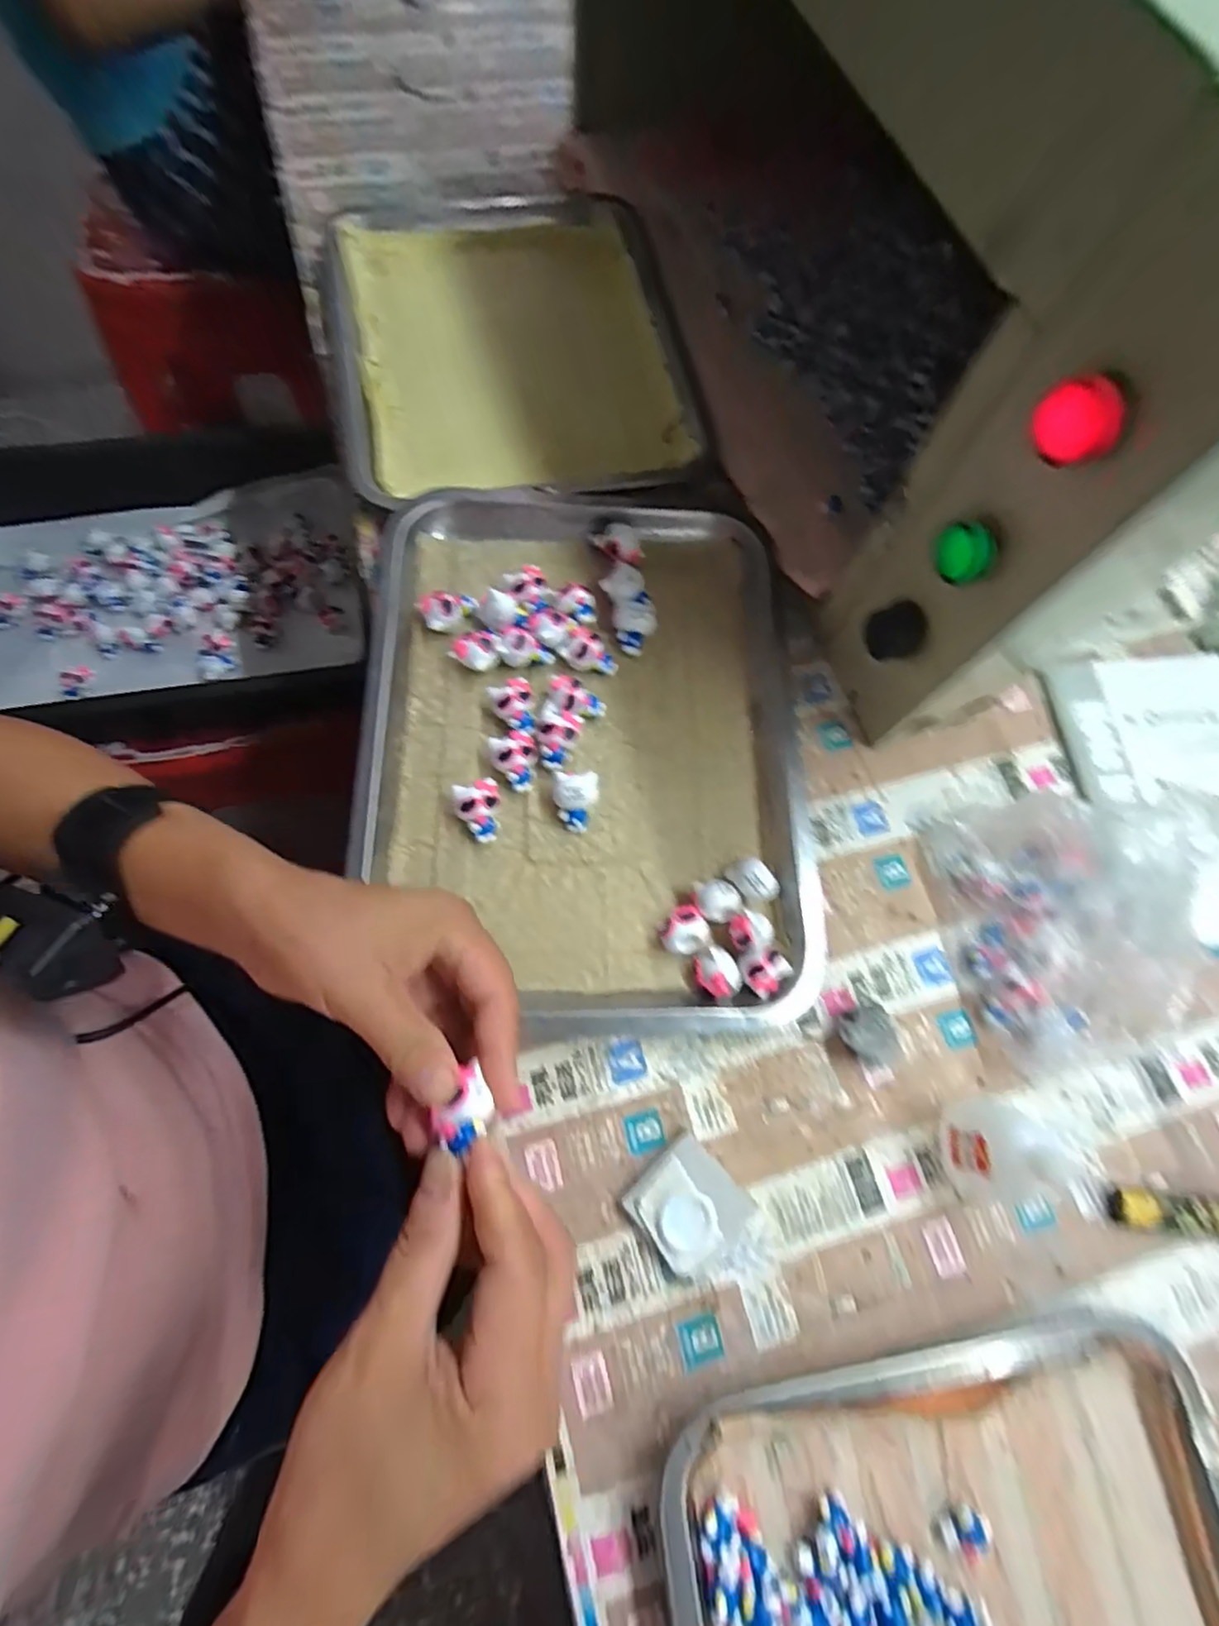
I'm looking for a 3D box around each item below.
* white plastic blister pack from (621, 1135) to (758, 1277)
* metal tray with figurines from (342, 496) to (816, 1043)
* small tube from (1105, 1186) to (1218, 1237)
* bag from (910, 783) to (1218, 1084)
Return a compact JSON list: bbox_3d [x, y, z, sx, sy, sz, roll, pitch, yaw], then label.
[{"bbox_3d":[0.042,0.201,0.322,0.048,0.016,0.057,-42,79,-16],"label":"white plastic blister pack"},{"bbox_3d":[-0.016,-0.047,0.395,0.260,0.039,0.346,-1,71,-4],"label":"metal tray with figurines"},{"bbox_3d":[0.314,0.217,0.344,0.086,0.012,0.020,8,71,-1],"label":"small tube"},{"bbox_3d":[0.259,0.055,0.349,0.098,0.103,0.149,-8,72,-7],"label":"bag"}]

